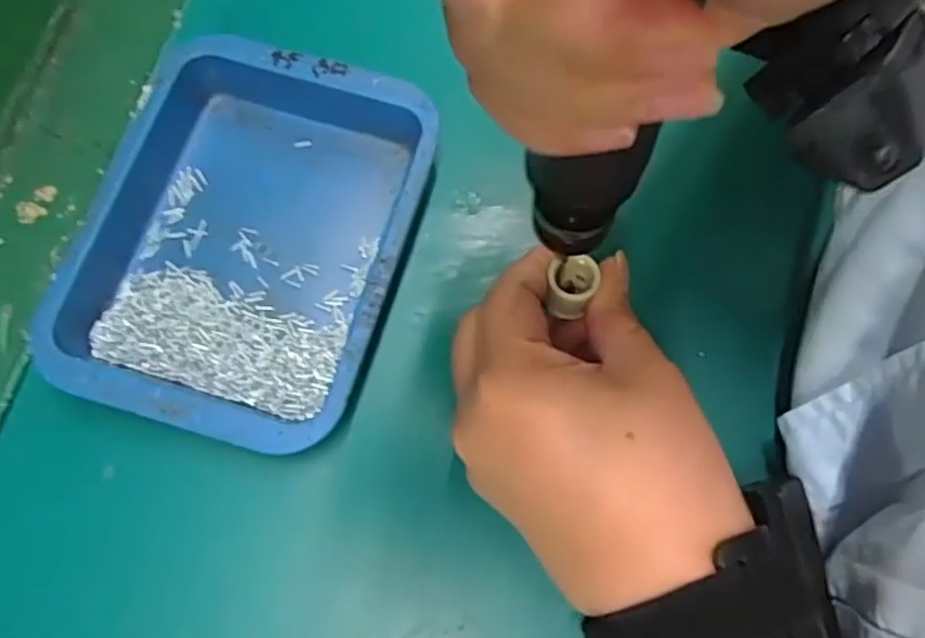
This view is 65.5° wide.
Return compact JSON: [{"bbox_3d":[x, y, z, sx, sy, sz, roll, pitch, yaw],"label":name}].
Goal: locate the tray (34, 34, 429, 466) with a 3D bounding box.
[{"bbox_3d":[-0.093,-0.035,0.287,0.135,0.024,0.157,13,72,5],"label":"tray"}]

